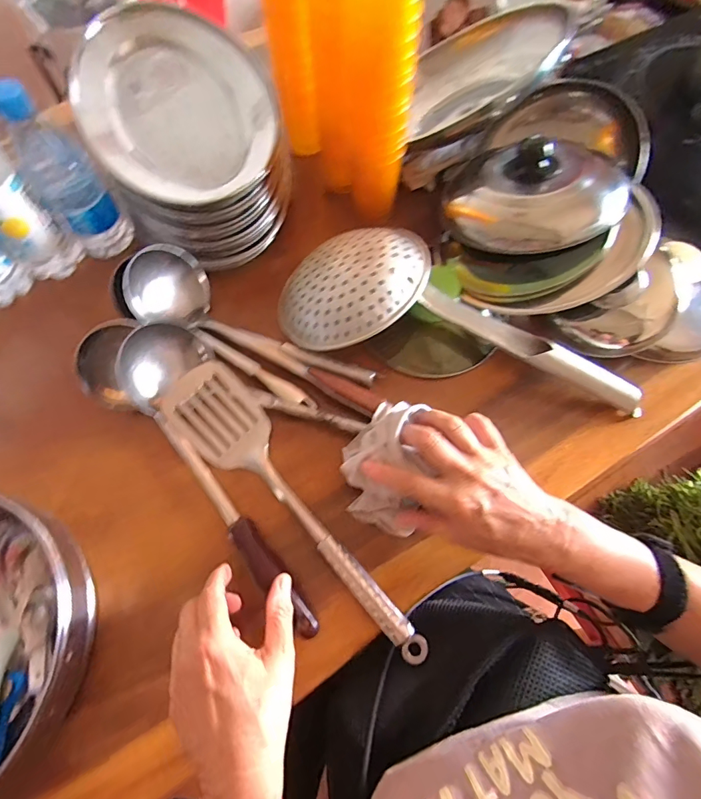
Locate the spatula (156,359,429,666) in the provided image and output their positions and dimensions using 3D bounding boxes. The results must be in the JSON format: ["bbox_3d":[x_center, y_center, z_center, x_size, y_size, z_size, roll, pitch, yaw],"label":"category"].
[{"bbox_3d":[-0.056,0.099,0.389,0.074,0.026,0.330,-39,74,-13],"label":"spatula"}]

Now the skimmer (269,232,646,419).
[{"bbox_3d":[0.110,-0.095,0.431,0.368,0.067,0.135,10,70,4],"label":"skimmer"}]

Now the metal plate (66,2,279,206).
[{"bbox_3d":[-0.206,-0.350,0.487,0.200,0.031,0.300,-32,77,-9],"label":"metal plate"}]

